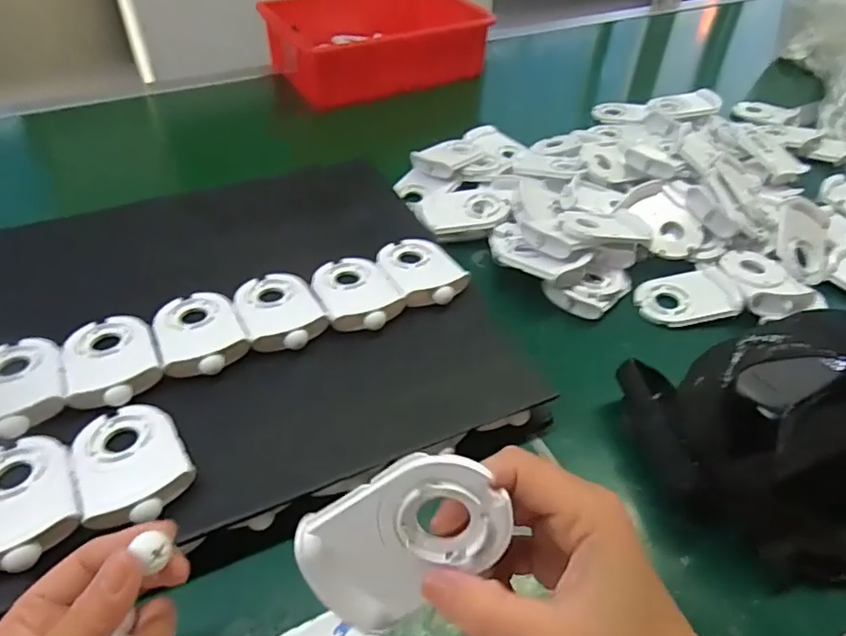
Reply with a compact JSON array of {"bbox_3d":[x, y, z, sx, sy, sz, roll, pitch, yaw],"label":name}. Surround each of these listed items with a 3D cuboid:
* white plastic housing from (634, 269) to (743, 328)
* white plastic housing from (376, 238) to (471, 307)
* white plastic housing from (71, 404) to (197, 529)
[{"bbox_3d":[0.230,-0.020,0.520,0.080,0.019,0.059,-4,44,-7],"label":"white plastic housing"},{"bbox_3d":[-0.002,-0.043,0.490,0.056,0.017,0.085,-18,47,-20],"label":"white plastic housing"},{"bbox_3d":[-0.176,0.081,0.350,0.058,0.015,0.083,-25,50,-26],"label":"white plastic housing"}]

